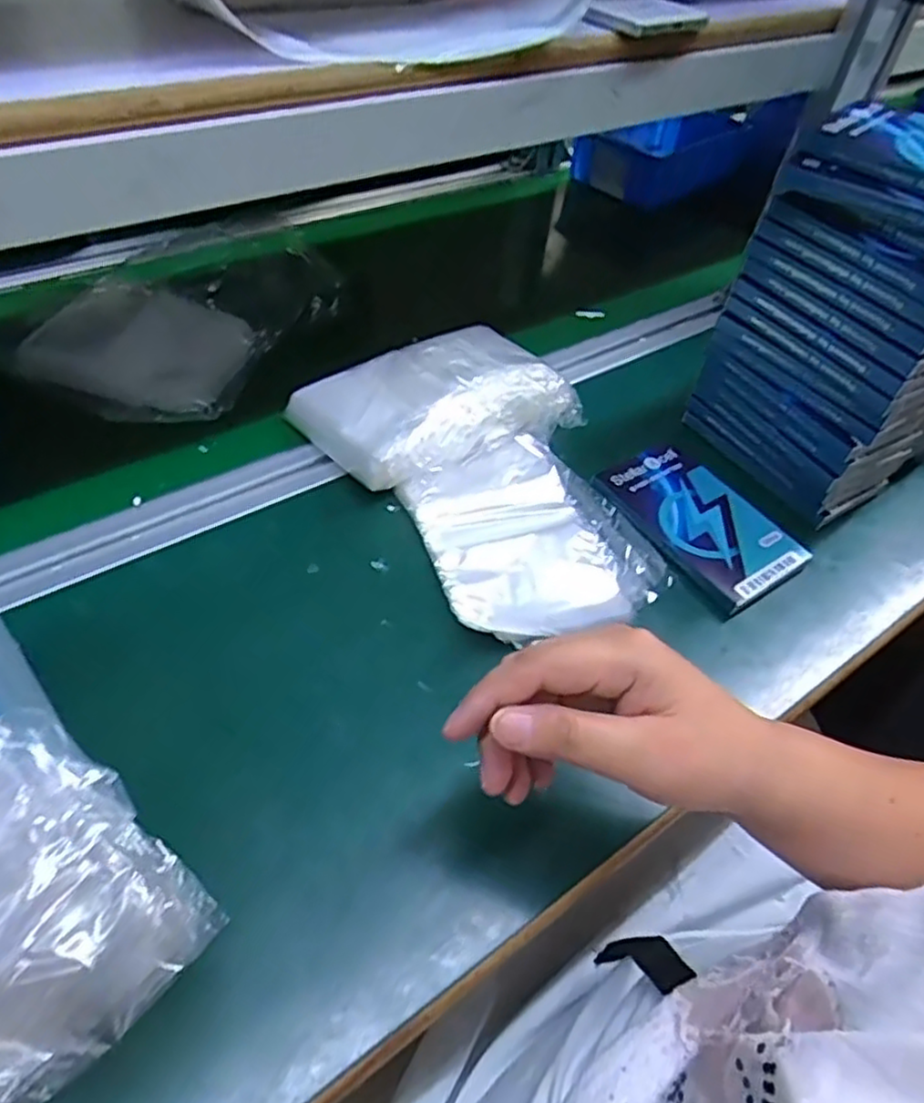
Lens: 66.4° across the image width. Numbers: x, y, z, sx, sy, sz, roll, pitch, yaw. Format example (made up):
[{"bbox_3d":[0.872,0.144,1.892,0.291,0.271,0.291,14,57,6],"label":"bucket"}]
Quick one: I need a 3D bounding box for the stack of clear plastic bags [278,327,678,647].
[{"bbox_3d":[0.027,-0.062,0.481,0.182,0.050,0.268,-27,57,-26],"label":"stack of clear plastic bags"}]

